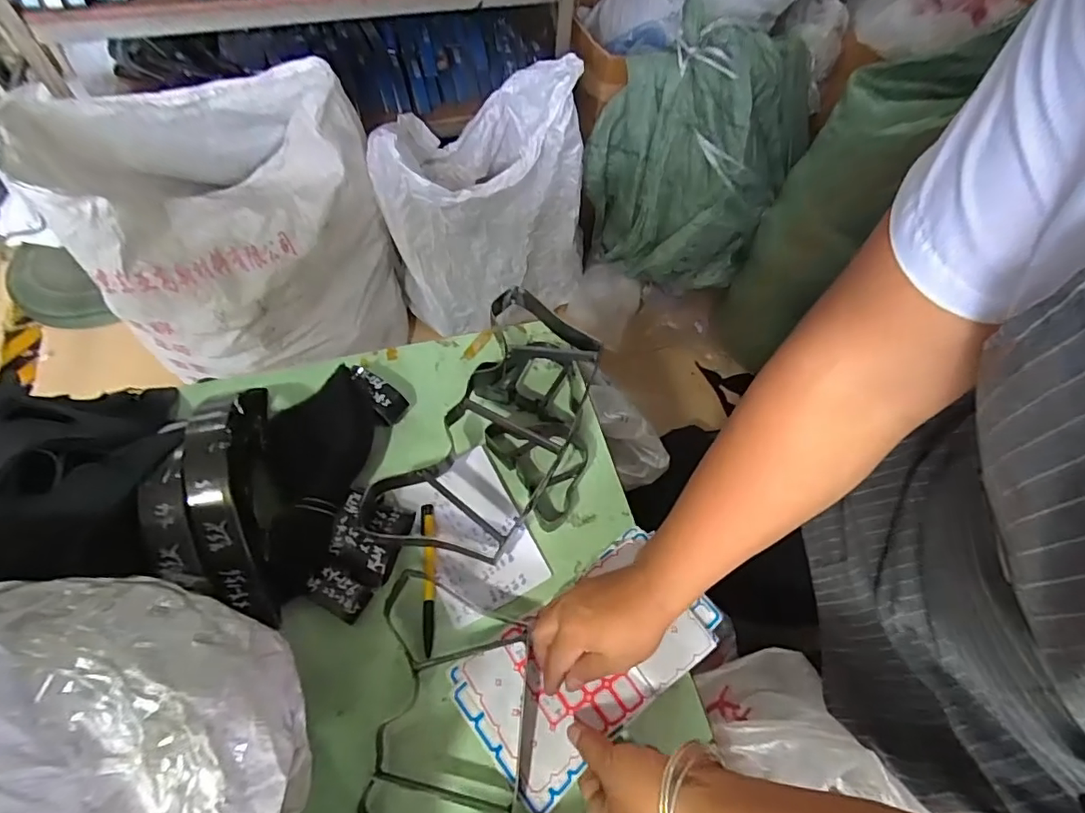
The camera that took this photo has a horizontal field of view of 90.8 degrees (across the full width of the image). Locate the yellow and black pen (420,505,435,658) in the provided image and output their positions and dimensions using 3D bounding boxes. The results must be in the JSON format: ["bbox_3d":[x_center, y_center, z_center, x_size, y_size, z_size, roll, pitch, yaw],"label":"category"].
[{"bbox_3d":[-0.110,0.162,0.514,0.013,0.011,0.136,-5,61,-6],"label":"yellow and black pen"}]

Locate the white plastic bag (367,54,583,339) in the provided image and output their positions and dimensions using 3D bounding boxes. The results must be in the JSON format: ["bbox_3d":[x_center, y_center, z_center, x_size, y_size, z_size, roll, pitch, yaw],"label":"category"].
[{"bbox_3d":[-0.142,-0.509,1.356,0.498,0.564,0.314,-17,63,-12],"label":"white plastic bag"}]

